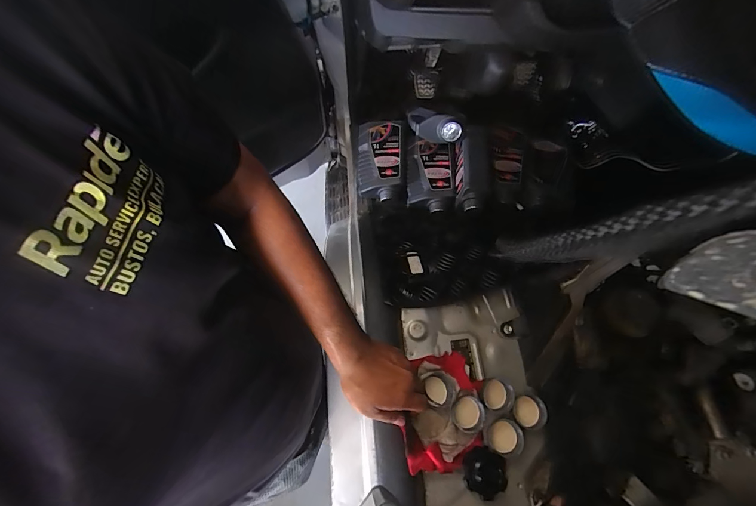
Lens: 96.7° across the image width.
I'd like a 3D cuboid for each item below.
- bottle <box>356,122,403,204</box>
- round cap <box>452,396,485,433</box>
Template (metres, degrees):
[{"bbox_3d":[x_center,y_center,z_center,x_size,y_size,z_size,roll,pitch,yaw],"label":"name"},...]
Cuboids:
[{"bbox_3d":[0.004,-0.231,0.839,0.117,0.059,0.205,4,68,0],"label":"bottle"},{"bbox_3d":[0.134,0.240,0.501,0.044,0.017,0.048,12,68,3],"label":"round cap"}]

